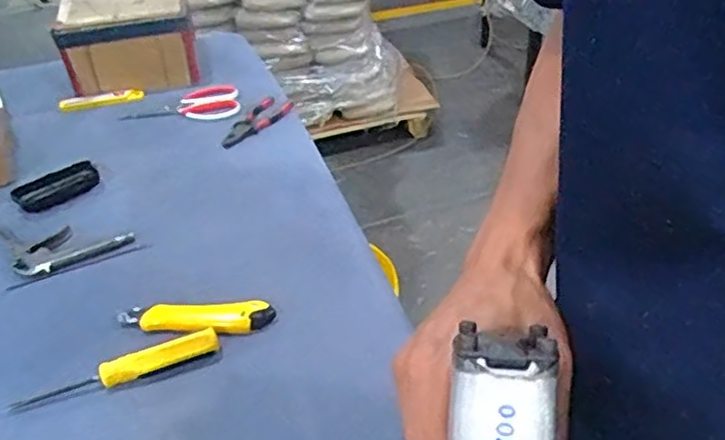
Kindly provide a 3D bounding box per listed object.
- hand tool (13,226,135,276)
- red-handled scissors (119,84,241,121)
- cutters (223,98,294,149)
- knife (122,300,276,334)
[{"bbox_3d":[-0.360,0.032,0.817,0.136,0.020,0.055,-19,39,-17],"label":"hand tool"},{"bbox_3d":[-0.301,-0.197,1.103,0.190,0.031,0.083,-7,37,-2],"label":"red-handled scissors"},{"bbox_3d":[-0.166,-0.156,1.043,0.055,0.016,0.162,12,41,21],"label":"cutters"},{"bbox_3d":[-0.178,0.102,0.705,0.162,0.016,0.047,0,38,7],"label":"knife"}]

